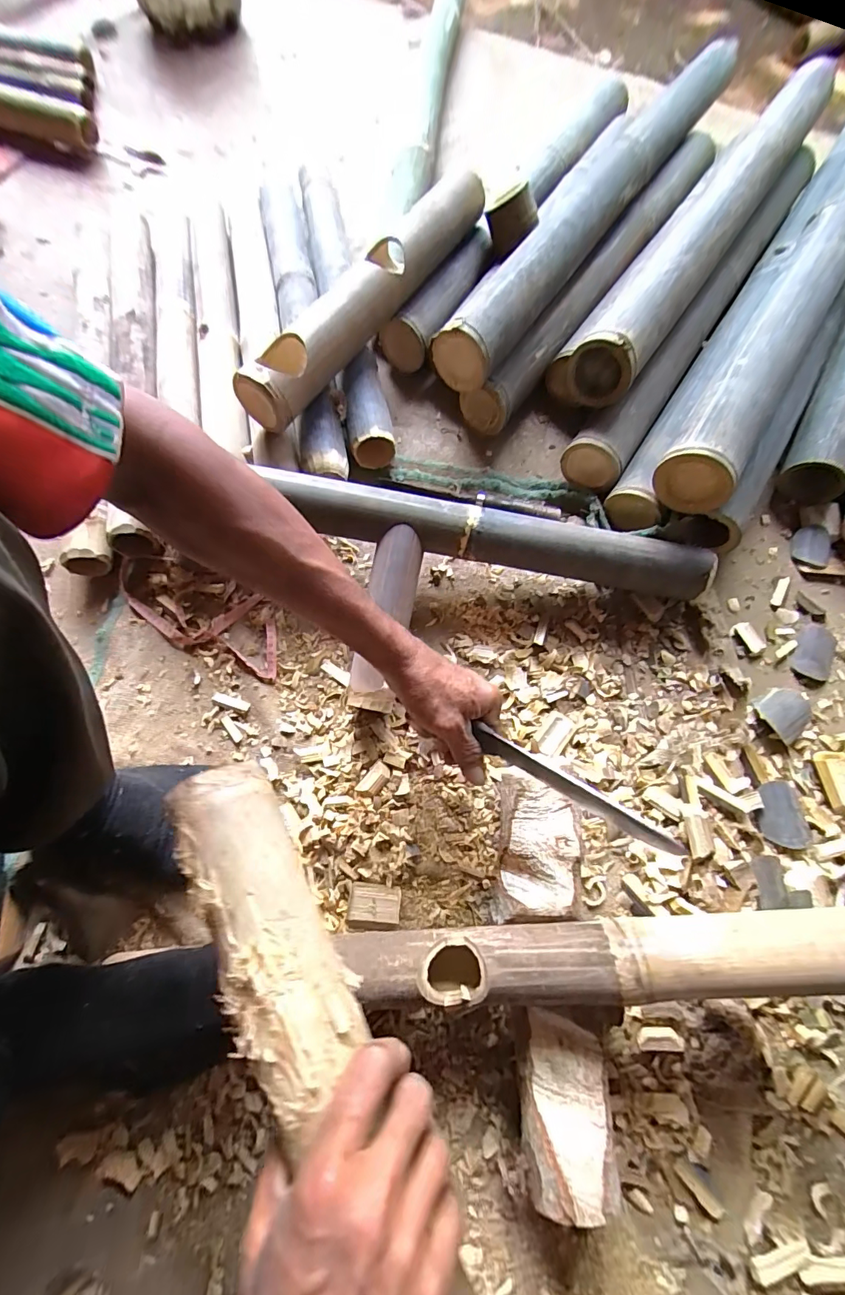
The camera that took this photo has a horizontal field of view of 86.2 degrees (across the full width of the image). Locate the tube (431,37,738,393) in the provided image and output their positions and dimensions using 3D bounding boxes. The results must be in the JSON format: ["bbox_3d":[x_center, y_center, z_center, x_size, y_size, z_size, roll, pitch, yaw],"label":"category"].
[{"bbox_3d":[0.255,-0.670,0.666,0.086,0.073,0.820,31,73,11],"label":"tube"}]

